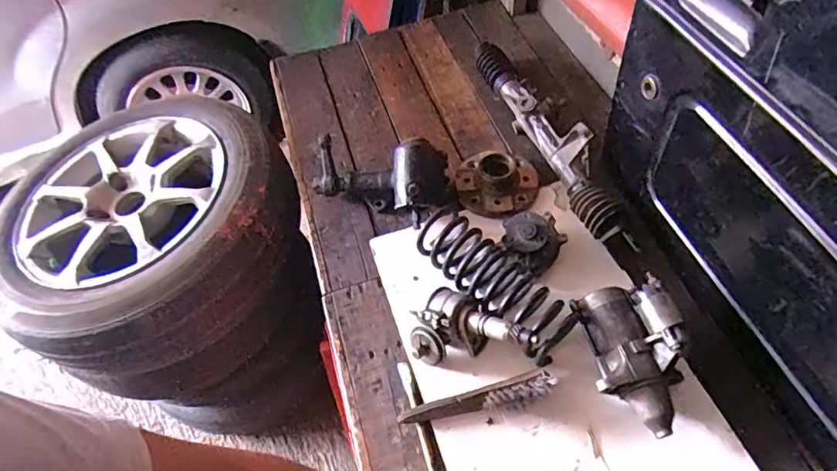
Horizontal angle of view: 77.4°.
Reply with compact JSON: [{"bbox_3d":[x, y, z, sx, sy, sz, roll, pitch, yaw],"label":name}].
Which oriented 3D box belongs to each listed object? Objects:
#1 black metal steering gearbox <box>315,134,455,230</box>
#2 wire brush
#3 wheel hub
[{"bbox_3d":[-0.061,-0.098,0.894,0.245,0.107,0.125,12,57,10],"label":"black metal steering gearbox"},{"bbox_3d":[0.079,0.221,0.692,0.205,0.038,0.039,-14,56,-8],"label":"wire brush"},{"bbox_3d":[0.137,-0.094,0.903,0.138,0.049,0.134,-1,55,1],"label":"wheel hub"}]

